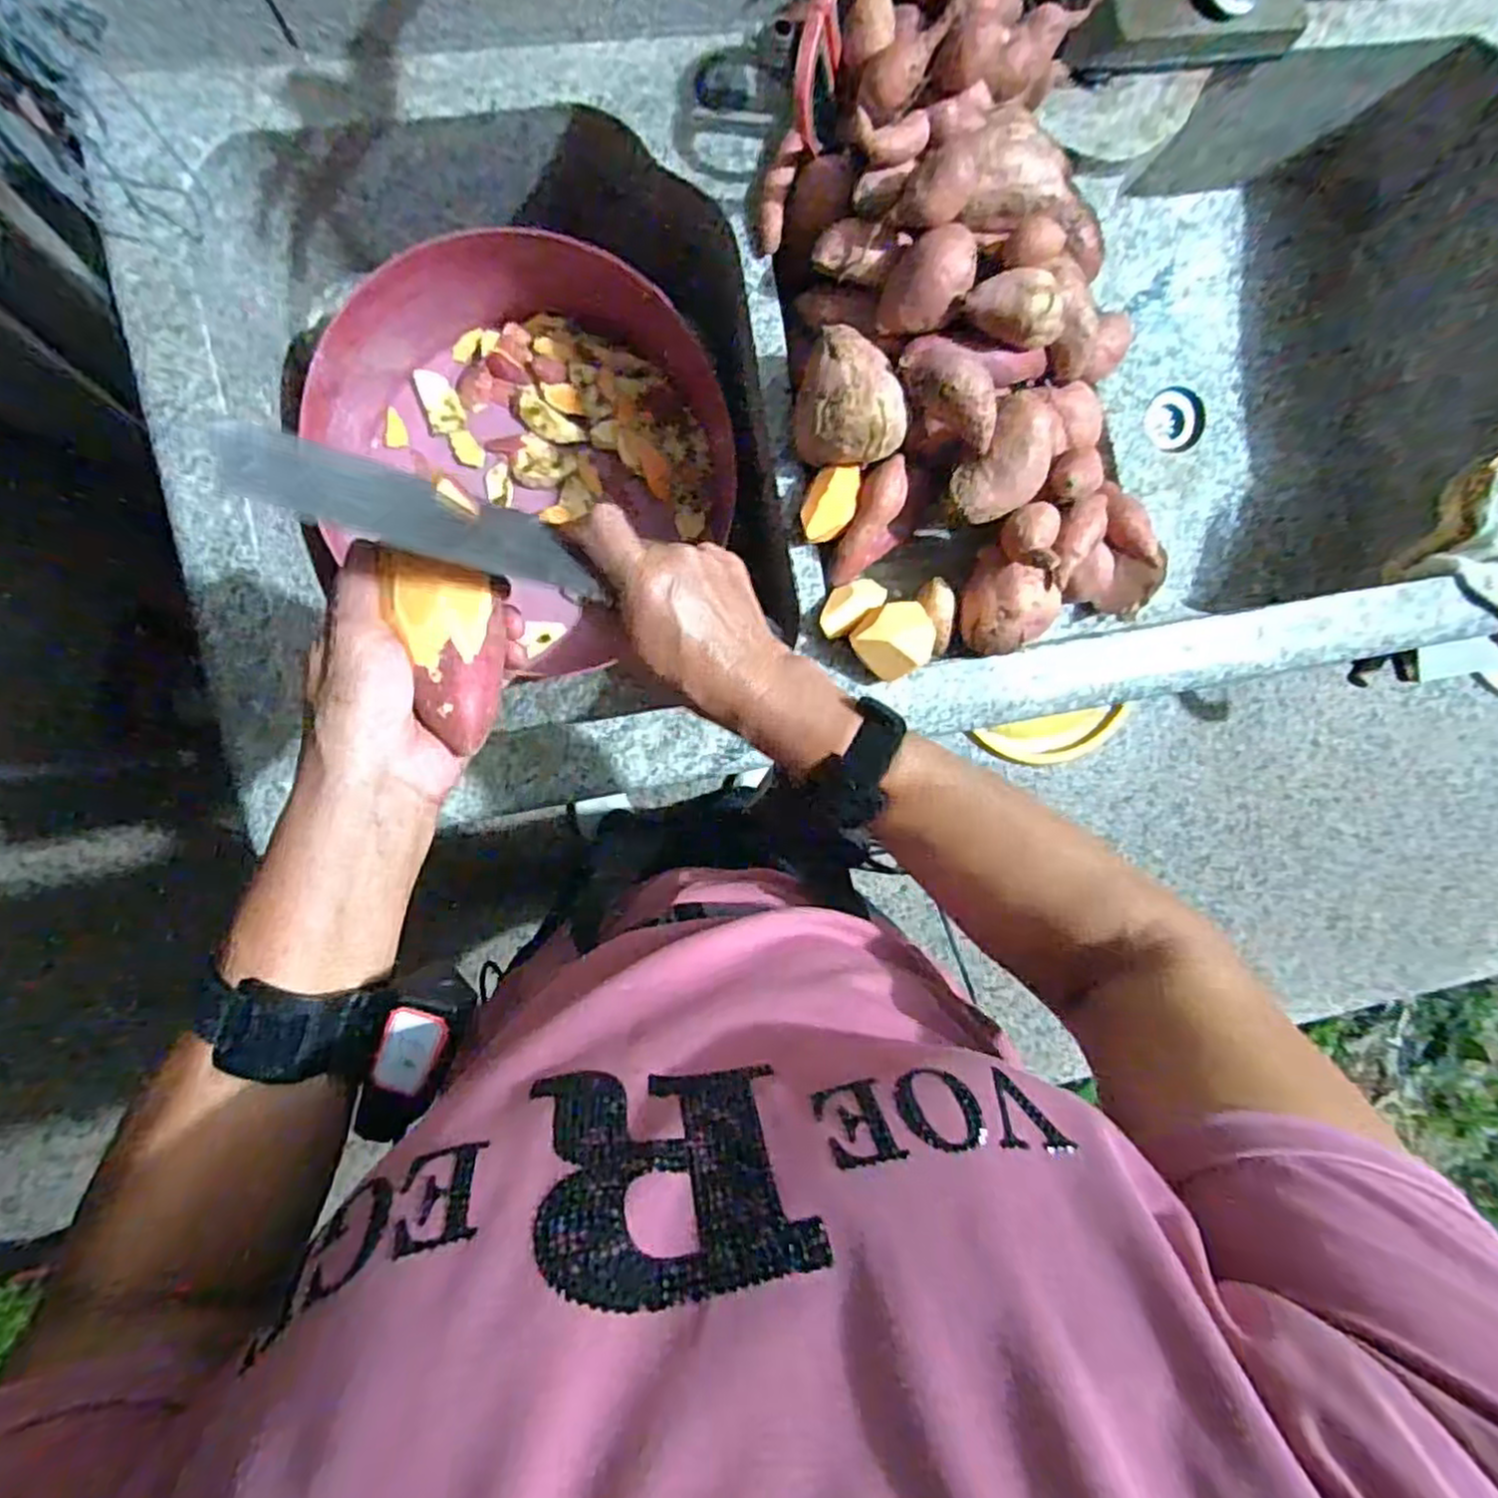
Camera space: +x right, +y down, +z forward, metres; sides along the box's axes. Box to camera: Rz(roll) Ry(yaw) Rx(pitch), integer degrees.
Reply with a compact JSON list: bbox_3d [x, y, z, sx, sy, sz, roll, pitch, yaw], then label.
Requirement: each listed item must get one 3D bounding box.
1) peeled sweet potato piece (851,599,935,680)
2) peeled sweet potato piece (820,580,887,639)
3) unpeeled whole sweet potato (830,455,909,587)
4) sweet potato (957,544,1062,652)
[{"bbox_3d":[0.111,-0.084,0.567,0.066,0.037,0.053,-24,97,-6],"label":"peeled sweet potato piece"},{"bbox_3d":[0.078,-0.111,0.570,0.056,0.024,0.030,-40,98,-3],"label":"peeled sweet potato piece"},{"bbox_3d":[0.096,-0.170,0.558,0.039,0.027,0.098,22,110,-9],"label":"unpeeled whole sweet potato"},{"bbox_3d":[0.198,-0.107,0.572,0.074,0.052,0.068,18,91,-9],"label":"sweet potato"}]

